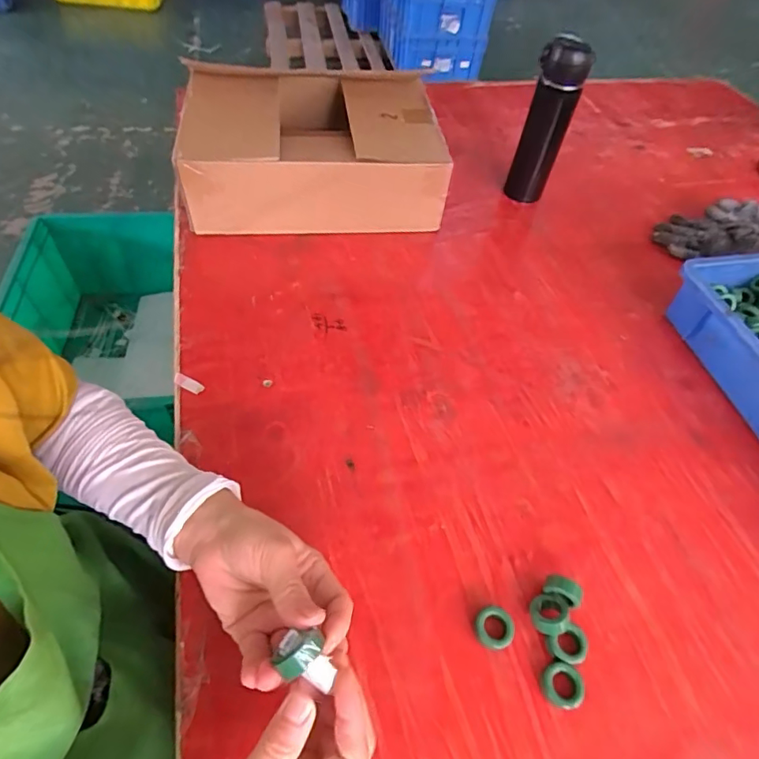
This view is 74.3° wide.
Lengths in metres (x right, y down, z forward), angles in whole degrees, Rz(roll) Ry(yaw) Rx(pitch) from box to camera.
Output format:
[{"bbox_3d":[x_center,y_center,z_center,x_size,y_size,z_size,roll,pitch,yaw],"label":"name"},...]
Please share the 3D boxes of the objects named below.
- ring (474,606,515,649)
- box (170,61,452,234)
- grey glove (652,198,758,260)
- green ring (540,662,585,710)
[{"bbox_3d":[0.093,0.202,0.406,0.030,0.014,0.029,3,53,-4],"label":"ring"},{"bbox_3d":[-0.090,-0.333,0.727,0.343,0.131,0.253,-1,53,-6],"label":"box"},{"bbox_3d":[0.549,-0.230,0.772,0.262,0.036,0.098,-12,55,-15],"label":"grey glove"},{"bbox_3d":[0.142,0.237,0.388,0.031,0.012,0.029,3,53,-4],"label":"green ring"}]

